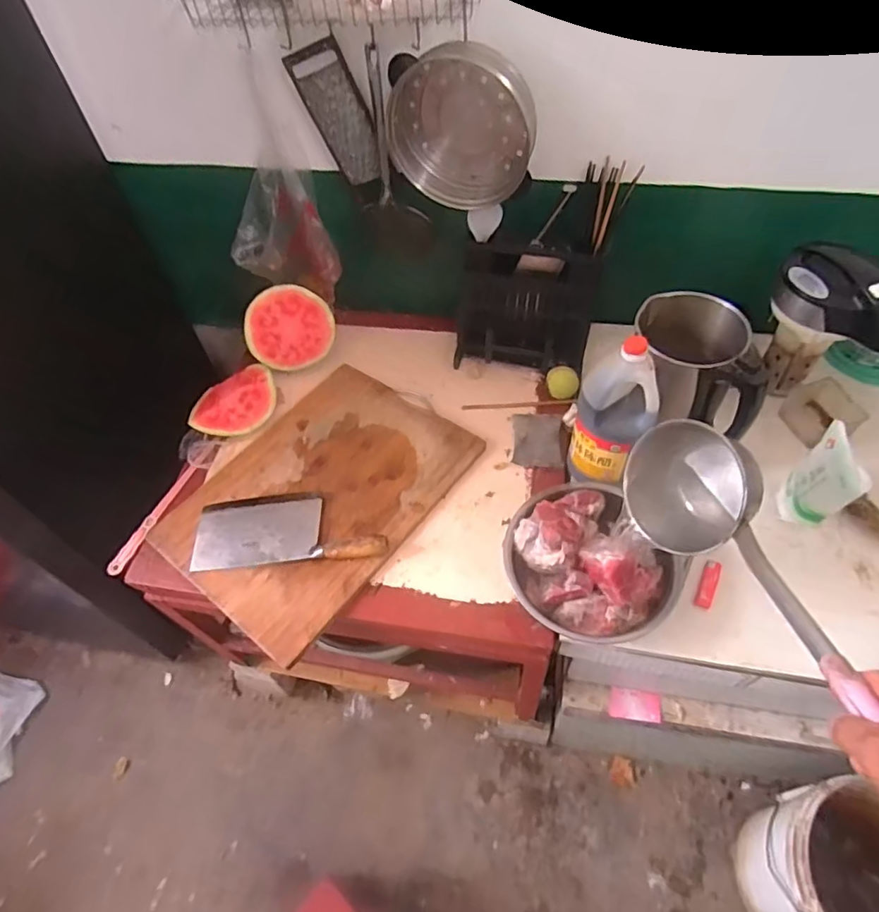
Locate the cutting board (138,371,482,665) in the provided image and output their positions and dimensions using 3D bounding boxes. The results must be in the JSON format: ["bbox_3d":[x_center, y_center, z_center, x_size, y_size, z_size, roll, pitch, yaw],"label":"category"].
[{"bbox_3d":[-0.206,0.057,0.994,0.368,0.017,0.495,31,62,24],"label":"cutting board"}]

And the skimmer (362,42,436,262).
[{"bbox_3d":[-0.082,-0.495,0.997,0.127,0.385,0.063,-8,54,-1],"label":"skimmer"}]

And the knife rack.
[{"bbox_3d":[0.160,-0.269,1.068,0.251,0.228,0.122,10,55,12],"label":"knife rack"}]

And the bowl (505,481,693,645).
[{"bbox_3d":[0.210,0.147,0.814,0.200,0.123,0.228,-31,57,-17],"label":"bowl"}]

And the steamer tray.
[{"bbox_3d":[0.034,-0.511,0.886,0.225,0.219,0.076,1,54,5],"label":"steamer tray"}]

